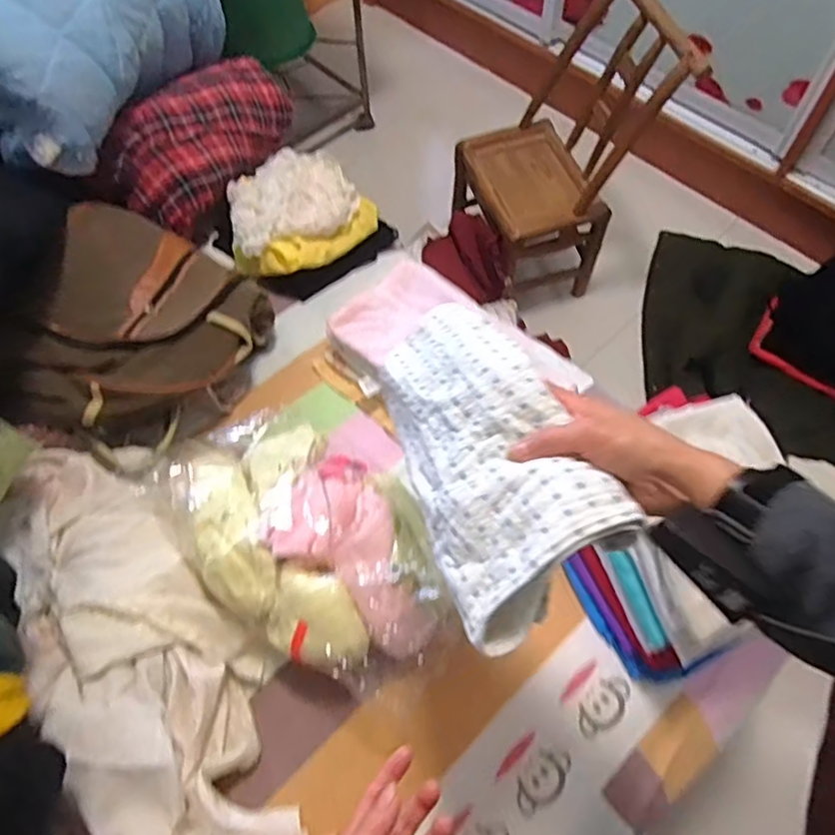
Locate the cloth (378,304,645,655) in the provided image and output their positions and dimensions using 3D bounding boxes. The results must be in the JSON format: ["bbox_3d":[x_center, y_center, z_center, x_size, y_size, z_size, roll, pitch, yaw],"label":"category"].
[{"bbox_3d":[0.045,0.011,0.509,0.142,0.047,0.314,-48,37,19],"label":"cloth"}]

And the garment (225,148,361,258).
[{"bbox_3d":[-0.251,-0.442,1.230,0.244,0.050,0.272,-16,63,-7],"label":"garment"}]

